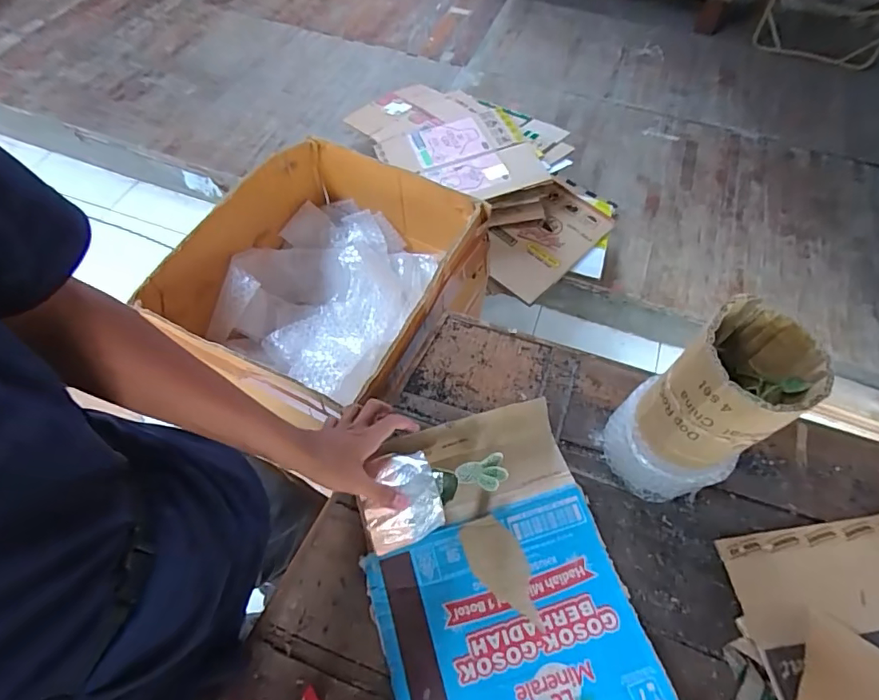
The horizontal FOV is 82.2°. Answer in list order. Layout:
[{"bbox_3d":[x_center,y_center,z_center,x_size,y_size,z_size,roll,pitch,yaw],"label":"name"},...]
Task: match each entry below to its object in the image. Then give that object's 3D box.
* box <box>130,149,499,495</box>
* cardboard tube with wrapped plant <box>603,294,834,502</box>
[{"bbox_3d":[-0.184,-0.103,0.902,0.398,0.248,0.443,29,62,14],"label":"box"},{"bbox_3d":[0.283,0.074,0.556,0.107,0.269,0.130,-26,64,-17],"label":"cardboard tube with wrapped plant"}]

